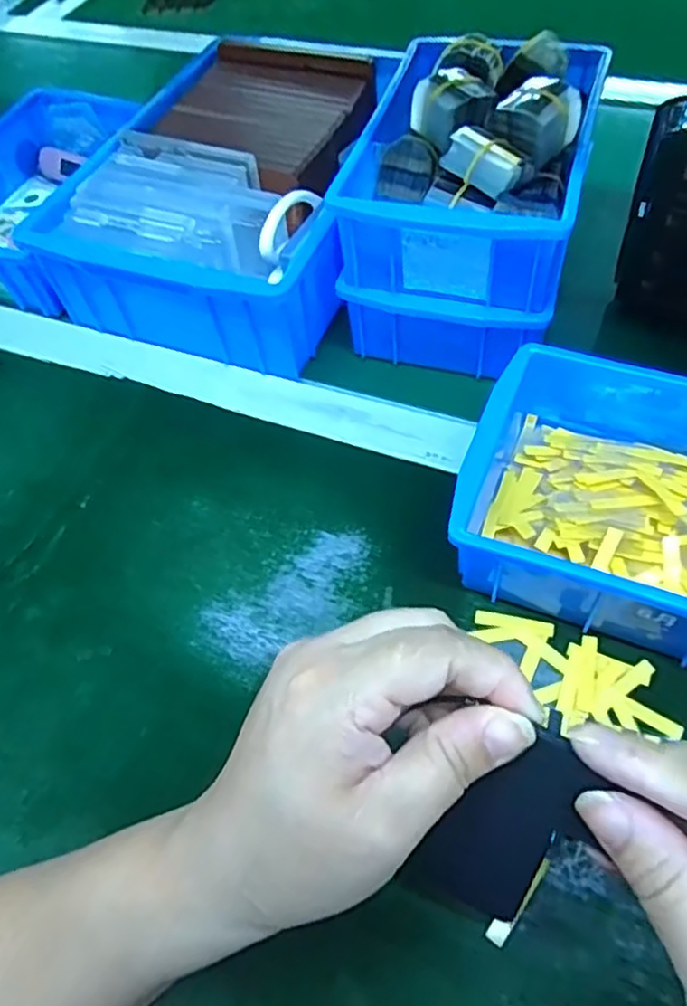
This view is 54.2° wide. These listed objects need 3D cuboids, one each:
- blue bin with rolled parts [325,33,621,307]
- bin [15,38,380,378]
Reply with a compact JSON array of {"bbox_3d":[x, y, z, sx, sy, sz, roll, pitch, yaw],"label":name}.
[{"bbox_3d":[0.082,-0.209,0.416,0.133,0.082,0.185,12,59,13],"label":"blue bin with rolled parts"},{"bbox_3d":[-0.069,-0.232,0.512,0.209,0.088,0.290,16,60,16],"label":"bin"}]

